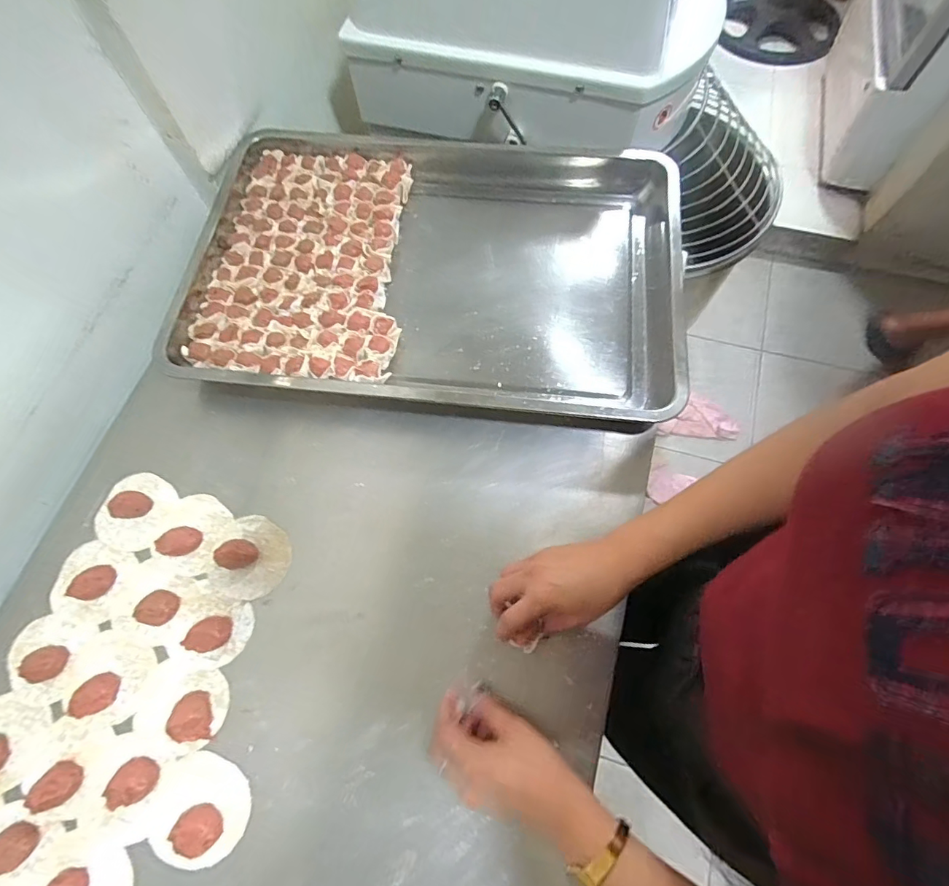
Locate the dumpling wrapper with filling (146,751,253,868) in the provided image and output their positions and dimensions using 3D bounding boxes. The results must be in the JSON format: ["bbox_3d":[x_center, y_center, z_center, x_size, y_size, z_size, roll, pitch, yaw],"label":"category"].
[{"bbox_3d":[-0.240,0.319,0.417,0.082,0.016,0.078,18,70,8],"label":"dumpling wrapper with filling"}]

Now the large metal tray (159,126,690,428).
[{"bbox_3d":[-0.055,-0.221,0.606,0.605,0.051,0.399,8,69,4],"label":"large metal tray"}]

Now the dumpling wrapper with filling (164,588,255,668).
[{"bbox_3d":[-0.262,0.181,0.473,0.078,0.017,0.067,16,70,7],"label":"dumpling wrapper with filling"}]

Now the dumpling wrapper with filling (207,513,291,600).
[{"bbox_3d":[-0.231,0.115,0.493,0.078,0.024,0.080,15,69,7],"label":"dumpling wrapper with filling"}]

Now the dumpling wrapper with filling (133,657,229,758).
[{"bbox_3d":[-0.273,0.245,0.448,0.080,0.020,0.078,16,70,7],"label":"dumpling wrapper with filling"}]

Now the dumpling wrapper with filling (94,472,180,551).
[{"bbox_3d":[-0.366,0.071,0.519,0.072,0.018,0.081,15,69,7],"label":"dumpling wrapper with filling"}]

